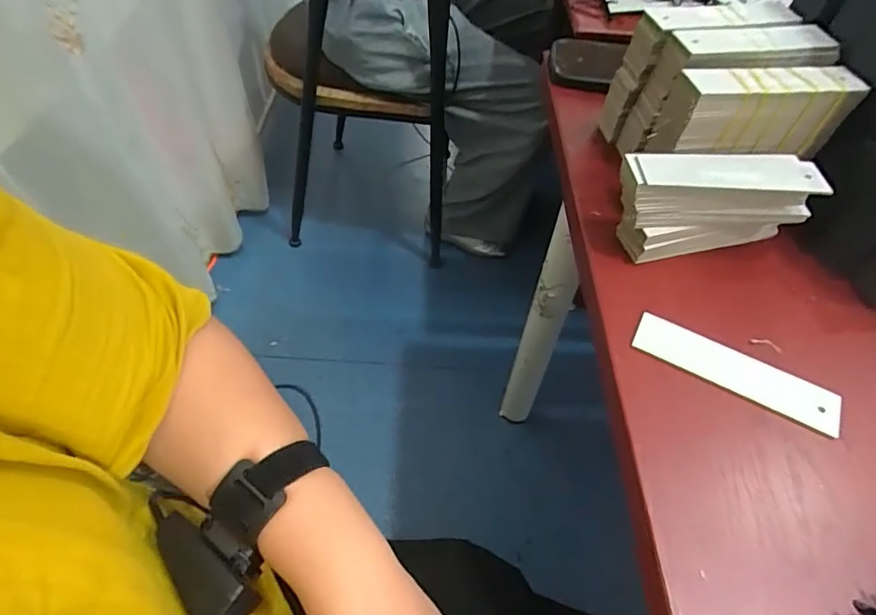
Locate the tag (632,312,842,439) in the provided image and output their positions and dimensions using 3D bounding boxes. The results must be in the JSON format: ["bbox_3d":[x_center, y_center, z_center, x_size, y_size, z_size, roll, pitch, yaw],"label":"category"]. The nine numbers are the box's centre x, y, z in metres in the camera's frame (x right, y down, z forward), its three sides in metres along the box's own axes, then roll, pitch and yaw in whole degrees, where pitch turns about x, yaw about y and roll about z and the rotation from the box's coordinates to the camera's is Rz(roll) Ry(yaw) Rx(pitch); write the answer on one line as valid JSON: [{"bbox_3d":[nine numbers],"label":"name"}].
[{"bbox_3d":[0.191,0.040,0.327,0.126,0.004,0.033,26,60,14],"label":"tag"}]

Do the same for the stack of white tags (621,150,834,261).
[{"bbox_3d":[0.195,-0.072,0.369,0.131,0.066,0.046,-2,53,-5],"label":"stack of white tags"}]

